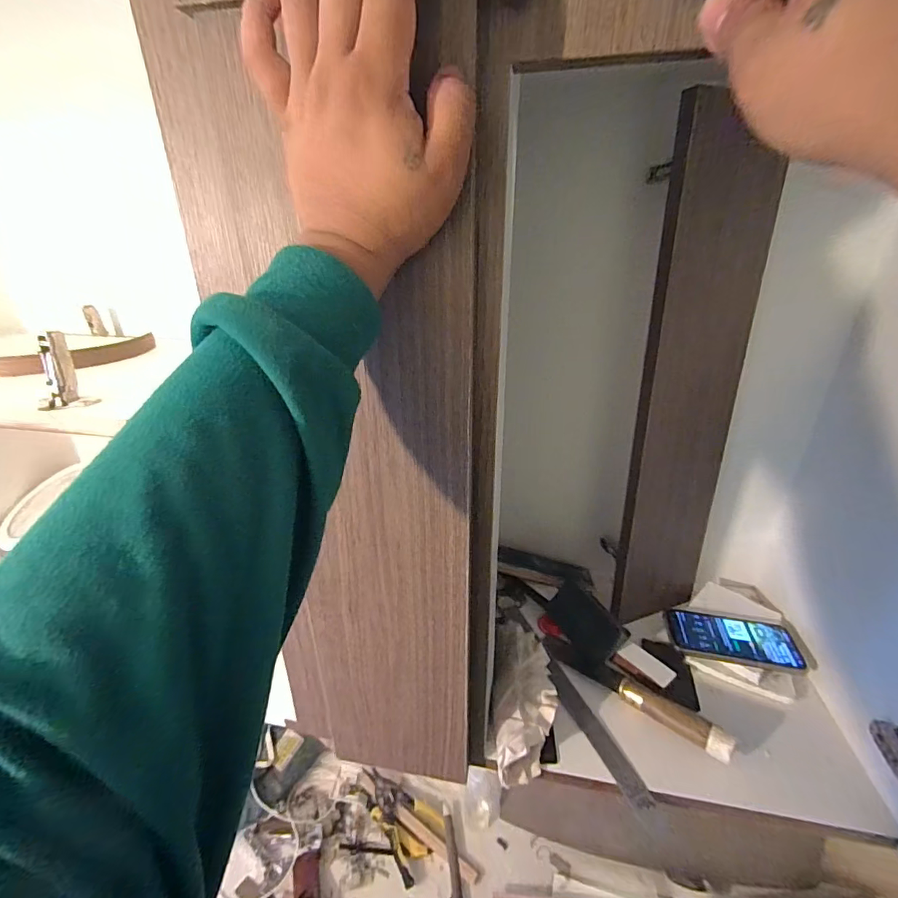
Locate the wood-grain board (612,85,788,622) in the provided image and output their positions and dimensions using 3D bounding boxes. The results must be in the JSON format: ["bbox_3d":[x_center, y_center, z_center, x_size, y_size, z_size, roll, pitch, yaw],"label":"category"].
[{"bbox_3d":[0.321,-0.055,0.585,0.151,0.658,0.025,-10,24,-18],"label":"wood-grain board"}]

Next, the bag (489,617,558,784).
[{"bbox_3d":[0.091,0.298,0.541,0.073,0.051,0.179,3,42,6],"label":"bag"}]

